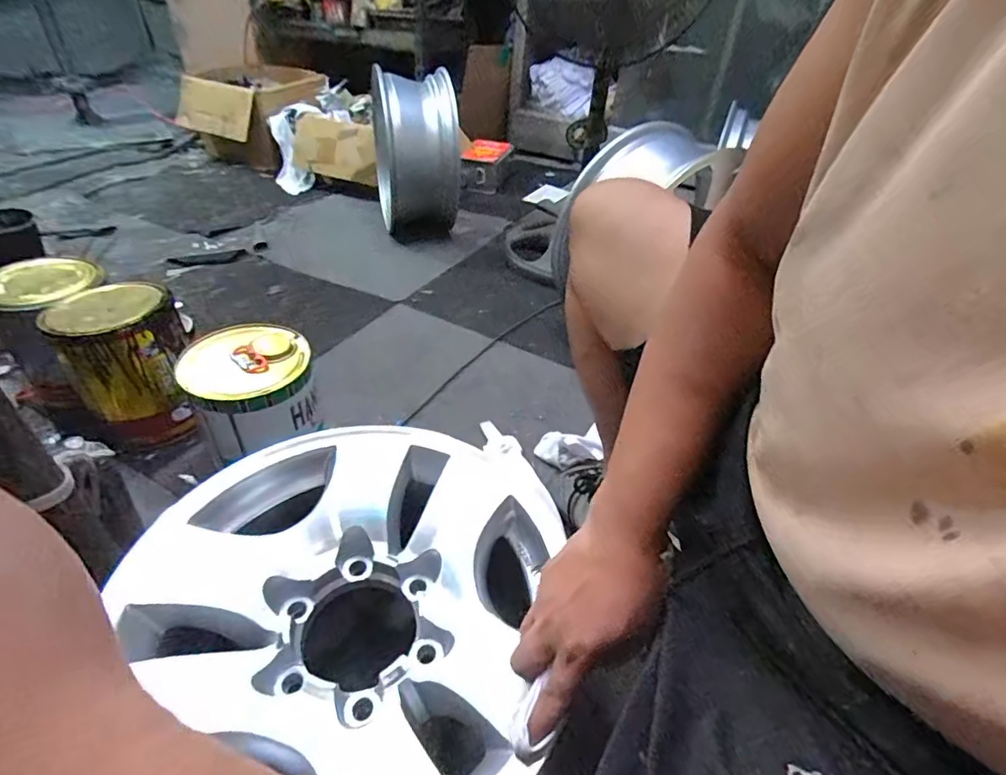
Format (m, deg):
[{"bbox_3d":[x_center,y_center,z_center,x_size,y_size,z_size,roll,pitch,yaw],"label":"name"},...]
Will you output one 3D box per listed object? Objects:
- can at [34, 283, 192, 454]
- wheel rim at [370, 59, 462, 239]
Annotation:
[{"bbox_3d":[-0.574,-0.029,0.820,0.153,0.223,0.167,2,41,-2],"label":"can"},{"bbox_3d":[-0.250,-0.671,1.535,0.238,0.465,0.402,-5,42,-11],"label":"wheel rim"}]

